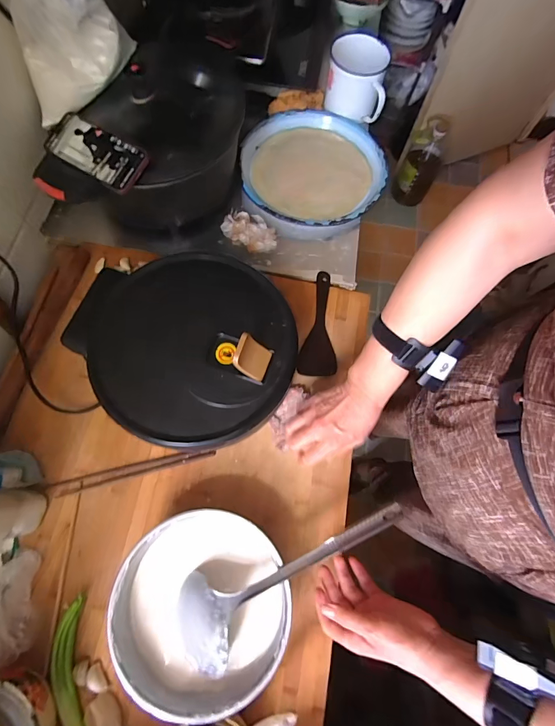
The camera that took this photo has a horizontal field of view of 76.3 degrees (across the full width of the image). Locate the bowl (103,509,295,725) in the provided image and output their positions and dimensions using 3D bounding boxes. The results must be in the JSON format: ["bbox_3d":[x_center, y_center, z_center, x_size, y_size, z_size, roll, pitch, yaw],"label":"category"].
[{"bbox_3d":[-0.098,0.321,0.478,0.215,0.080,0.218,1,71,-2],"label":"bowl"}]

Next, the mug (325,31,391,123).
[{"bbox_3d":[0.173,-0.605,0.760,0.127,0.119,0.101,17,71,4],"label":"mug"}]

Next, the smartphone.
[{"bbox_3d":[-0.282,-0.328,0.549,0.159,0.008,0.075,32,85,6],"label":"smartphone"}]

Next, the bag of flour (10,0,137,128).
[{"bbox_3d":[-0.304,-0.476,0.524,0.175,0.151,0.075,-29,74,-11],"label":"bag of flour"}]

